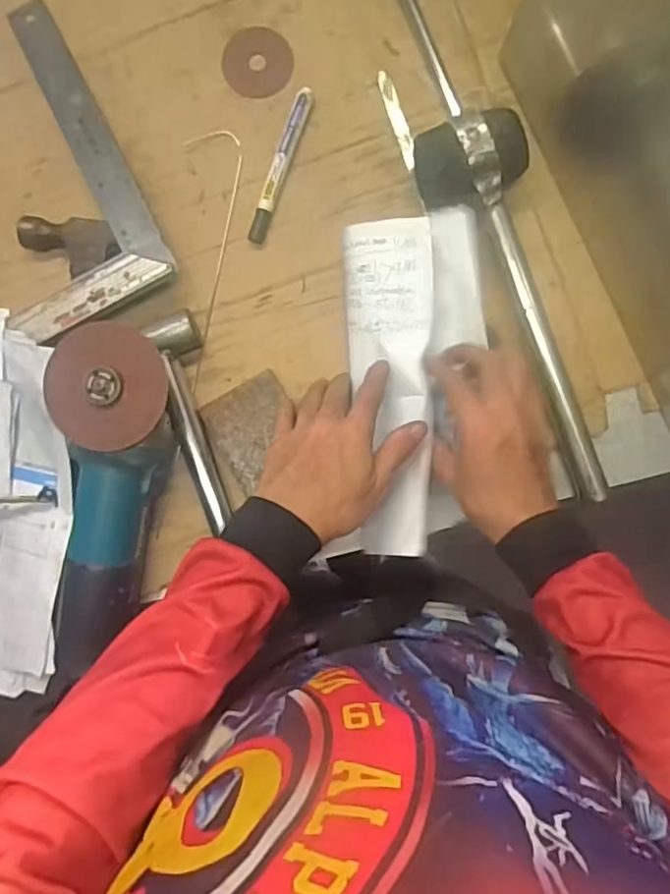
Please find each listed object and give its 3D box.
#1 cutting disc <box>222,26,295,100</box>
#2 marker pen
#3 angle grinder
[{"bbox_3d":[-0.071,-0.350,0.571,0.064,0.004,0.062,0,88,1],"label":"cutting disc"},{"bbox_3d":[-0.048,-0.250,0.559,0.016,0.016,0.139,19,89,1],"label":"marker pen"},{"bbox_3d":[-0.192,0.037,0.511,0.095,0.098,0.254,11,85,-1],"label":"angle grinder"}]

